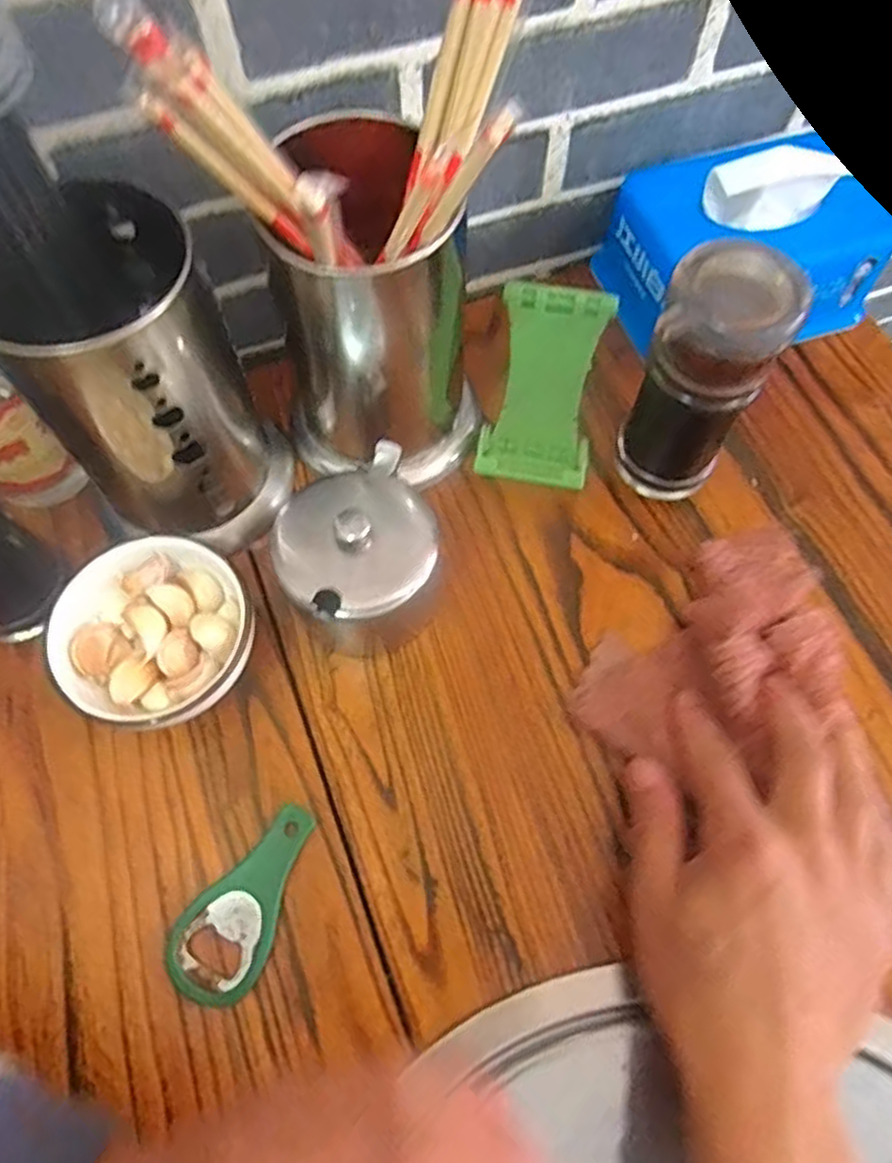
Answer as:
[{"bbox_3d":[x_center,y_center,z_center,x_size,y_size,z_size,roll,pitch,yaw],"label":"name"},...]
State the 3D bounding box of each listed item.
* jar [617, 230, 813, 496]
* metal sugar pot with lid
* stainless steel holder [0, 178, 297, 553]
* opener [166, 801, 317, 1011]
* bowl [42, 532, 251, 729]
[{"bbox_3d":[0.131,-0.101,0.376,0.058,0.143,0.057,0,67,0],"label":"jar"},{"bbox_3d":[-0.043,-0.013,0.368,0.079,0.086,0.074,0,67,0],"label":"metal sugar pot with lid"},{"bbox_3d":[-0.146,-0.100,0.364,0.094,0.170,0.103,-24,69,-10],"label":"stainless steel holder"},{"bbox_3d":[-0.093,0.152,0.340,0.044,0.004,0.091,31,70,12],"label":"opener"},{"bbox_3d":[-0.146,0.032,0.370,0.092,0.047,0.094,0,67,0],"label":"bowl"}]

